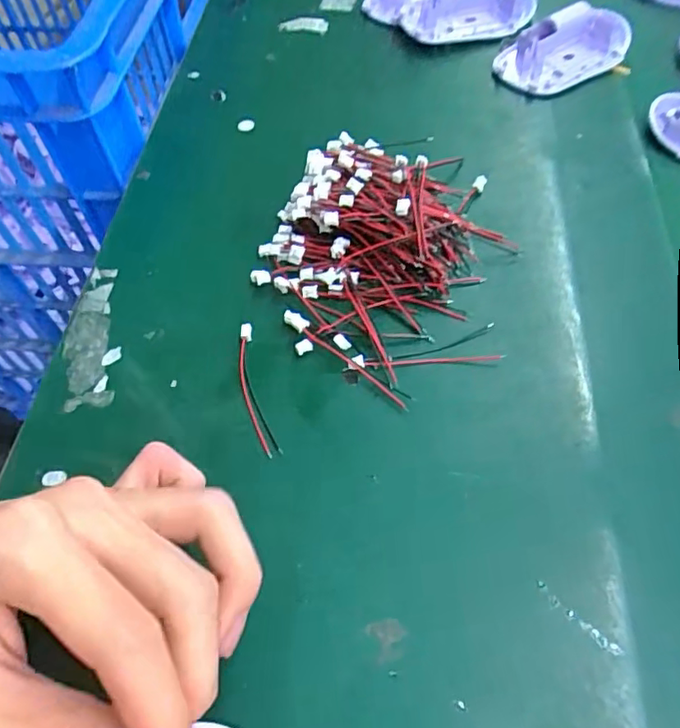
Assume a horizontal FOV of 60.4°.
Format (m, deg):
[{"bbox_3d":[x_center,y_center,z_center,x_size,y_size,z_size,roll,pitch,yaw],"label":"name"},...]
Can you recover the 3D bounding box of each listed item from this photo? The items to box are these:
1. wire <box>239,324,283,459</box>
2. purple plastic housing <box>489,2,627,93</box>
[{"bbox_3d":[-0.039,0.011,0.265,0.010,0.006,0.069,-15,57,-5],"label":"wire"},{"bbox_3d":[0.145,-0.204,0.376,0.087,0.022,0.048,-21,58,-8],"label":"purple plastic housing"}]

